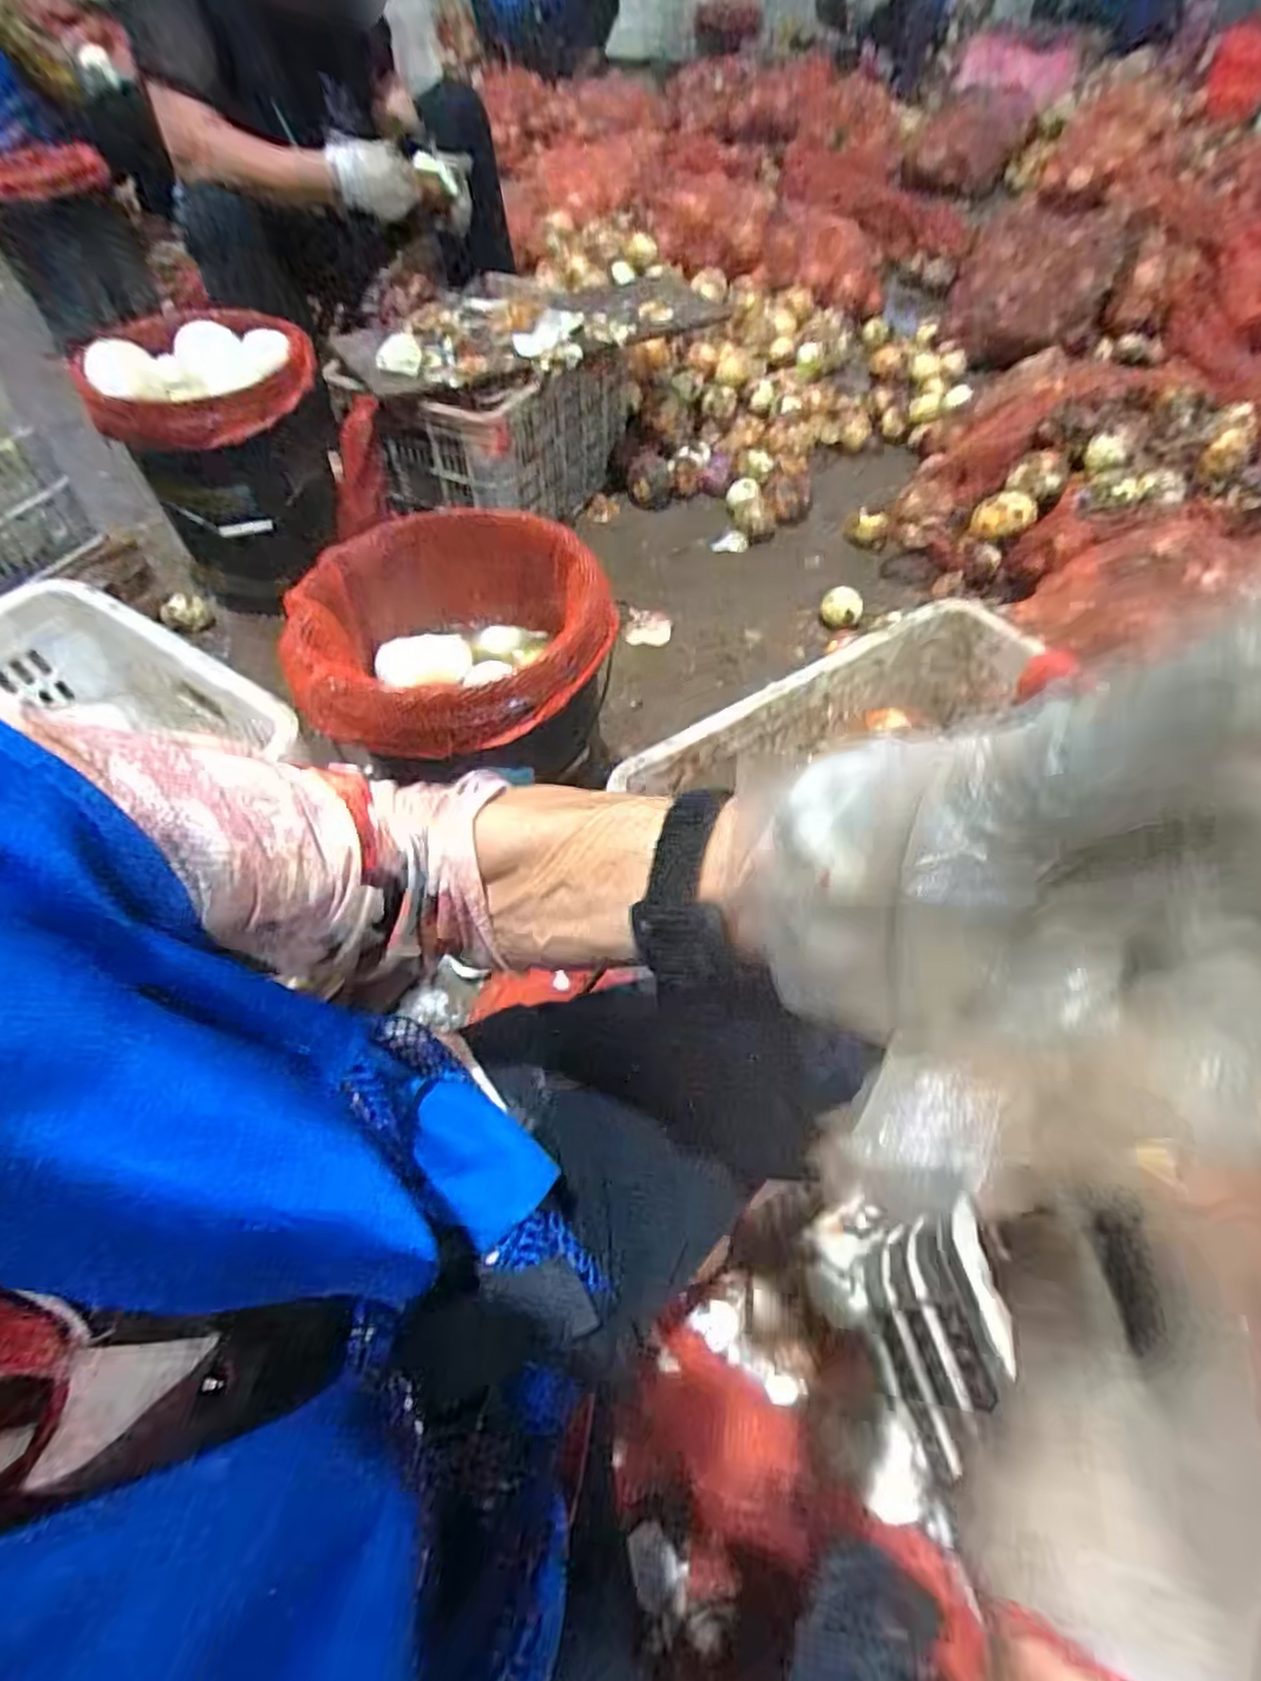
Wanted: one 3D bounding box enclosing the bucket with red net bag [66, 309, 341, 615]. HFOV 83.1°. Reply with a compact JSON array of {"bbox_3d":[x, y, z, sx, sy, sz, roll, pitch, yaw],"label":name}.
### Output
[{"bbox_3d":[-0.651,-0.620,1.183,0.265,0.341,0.304,3,55,3],"label":"bucket with red net bag"}]

